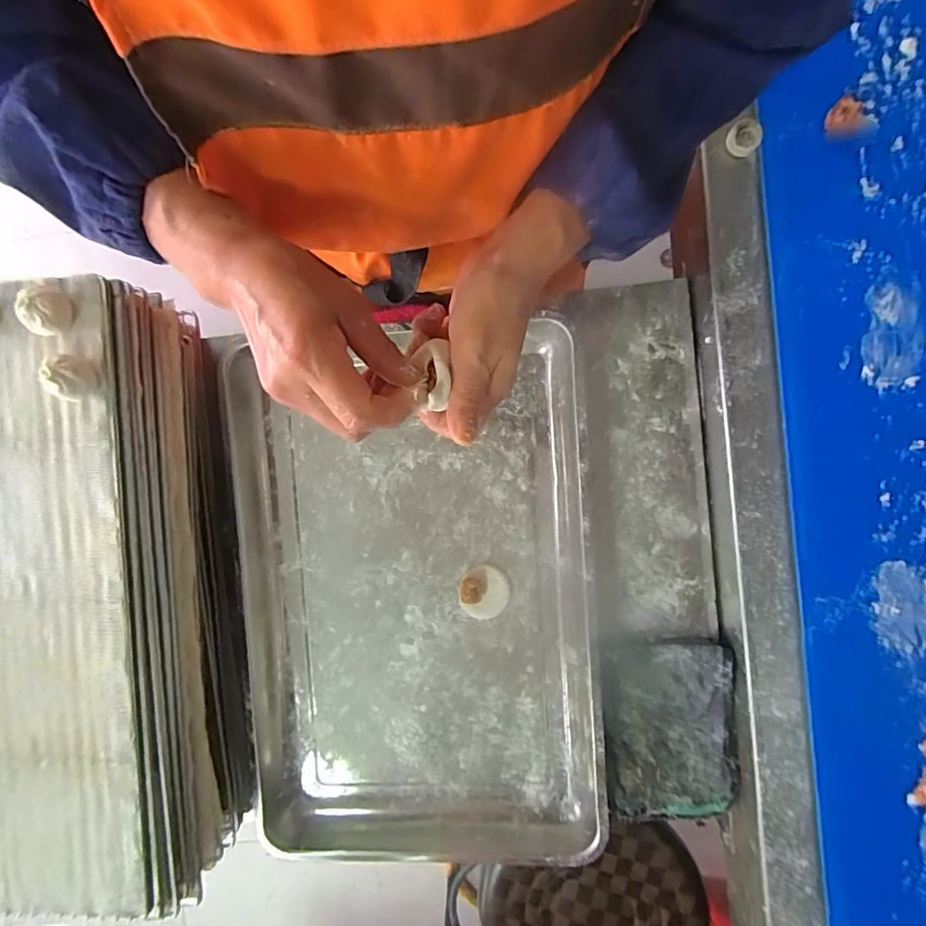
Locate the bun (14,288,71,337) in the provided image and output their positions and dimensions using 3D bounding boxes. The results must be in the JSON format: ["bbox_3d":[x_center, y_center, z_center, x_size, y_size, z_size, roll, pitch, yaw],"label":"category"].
[{"bbox_3d":[-0.368,-0.131,0.430,0.028,0.032,0.036,3,73,-1],"label":"bun"}]

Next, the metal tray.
[{"bbox_3d":[-0.055,0.165,0.554,0.382,0.053,0.567,-4,91,5],"label":"metal tray"}]

